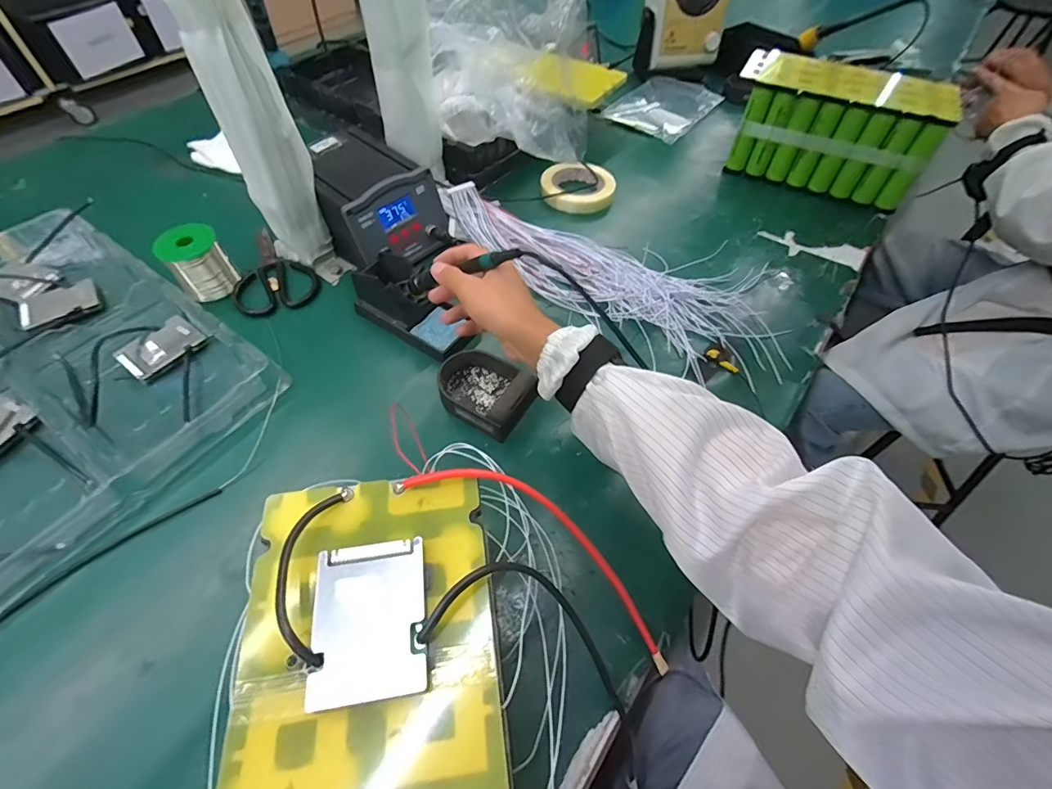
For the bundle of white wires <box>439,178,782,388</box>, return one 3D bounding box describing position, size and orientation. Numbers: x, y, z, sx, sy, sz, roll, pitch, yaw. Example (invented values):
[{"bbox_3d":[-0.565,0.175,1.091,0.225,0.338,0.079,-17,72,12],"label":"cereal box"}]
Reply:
[{"bbox_3d":[0.104,-0.179,0.631,0.482,0.026,0.185,32,59,17],"label":"bundle of white wires"}]

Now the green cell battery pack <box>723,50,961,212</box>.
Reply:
[{"bbox_3d":[0.495,-0.422,0.757,0.278,0.151,0.122,26,58,14],"label":"green cell battery pack"}]

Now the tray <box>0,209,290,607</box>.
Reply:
[{"bbox_3d":[-0.554,-0.030,0.511,0.465,0.030,0.341,33,60,18],"label":"tray"}]

